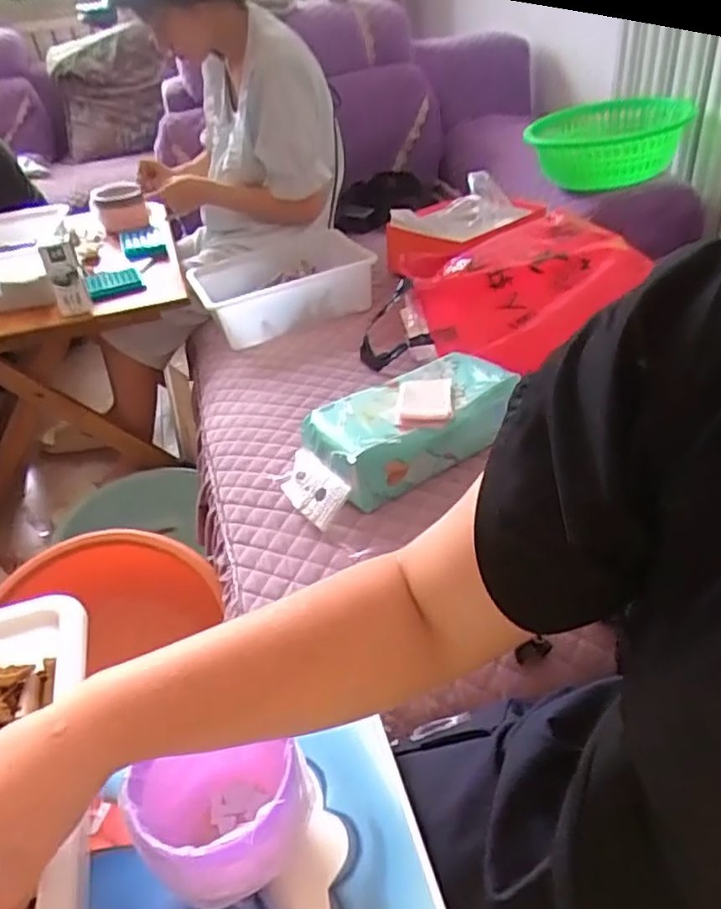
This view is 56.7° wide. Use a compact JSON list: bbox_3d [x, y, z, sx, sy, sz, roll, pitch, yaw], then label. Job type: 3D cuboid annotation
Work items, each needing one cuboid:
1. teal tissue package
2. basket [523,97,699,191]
[{"bbox_3d":[0.071,-0.042,0.888,0.281,0.084,0.150,-24,39,-22],"label":"teal tissue package"},{"bbox_3d":[0.565,-0.715,1.520,0.336,0.112,0.419,1,37,10],"label":"basket"}]

